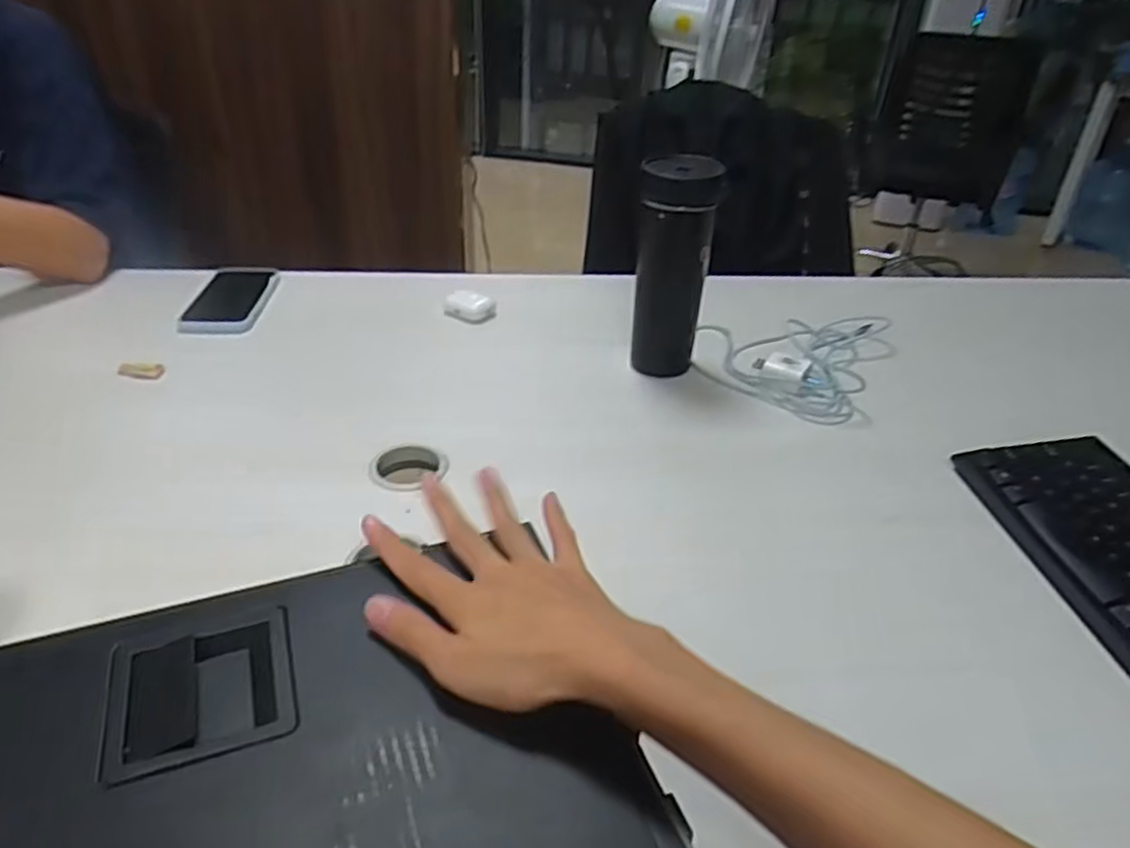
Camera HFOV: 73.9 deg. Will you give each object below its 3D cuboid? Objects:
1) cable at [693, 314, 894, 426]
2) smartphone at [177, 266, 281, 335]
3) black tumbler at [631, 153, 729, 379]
[{"bbox_3d":[0.259,-0.089,0.871,0.211,0.039,0.244,18,37,22],"label":"cable"},{"bbox_3d":[-0.408,-0.157,0.927,0.084,0.009,0.175,0,34,-4],"label":"smartphone"},{"bbox_3d":[0.114,-0.160,0.788,0.078,0.212,0.065,13,35,15],"label":"black tumbler"}]

